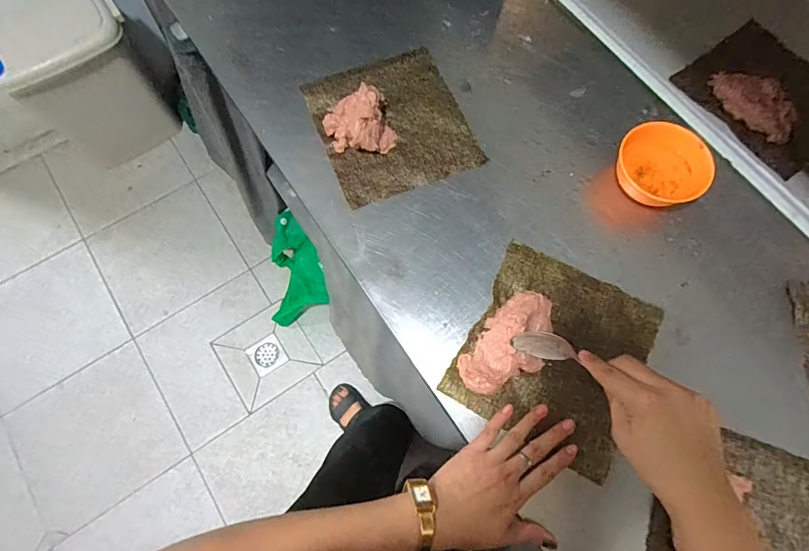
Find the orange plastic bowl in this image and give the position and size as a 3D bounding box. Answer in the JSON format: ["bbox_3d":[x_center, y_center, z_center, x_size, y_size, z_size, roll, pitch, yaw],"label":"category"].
[{"bbox_3d":[0.309,-0.130,0.504,0.104,0.046,0.090,40,75,11],"label":"orange plastic bowl"}]

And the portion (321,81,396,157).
[{"bbox_3d":[-0.056,-0.189,0.521,0.080,0.032,0.076,-23,74,-9],"label":"portion"}]

